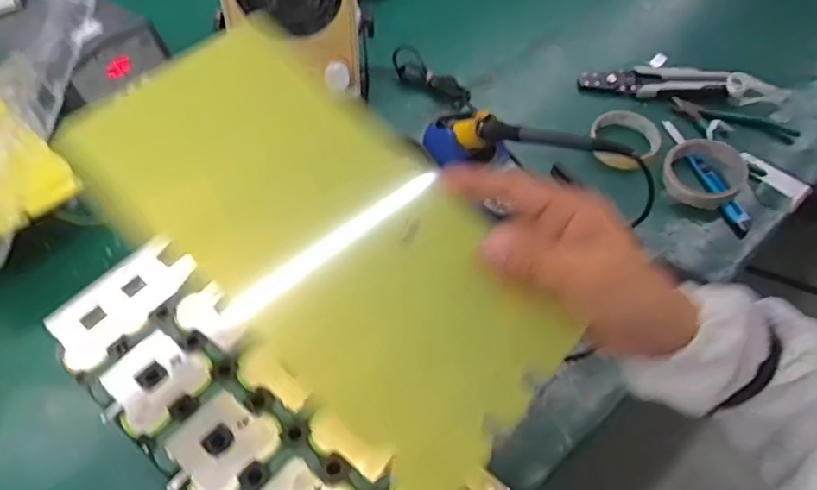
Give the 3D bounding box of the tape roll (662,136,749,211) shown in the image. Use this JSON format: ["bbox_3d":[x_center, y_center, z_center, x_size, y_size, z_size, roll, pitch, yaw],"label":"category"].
[{"bbox_3d":[0.360,-0.089,0.710,0.091,0.028,0.113,32,62,18],"label":"tape roll"}]

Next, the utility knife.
[{"bbox_3d":[0.375,-0.065,0.703,0.023,0.010,0.125,-9,57,-7],"label":"utility knife"}]

